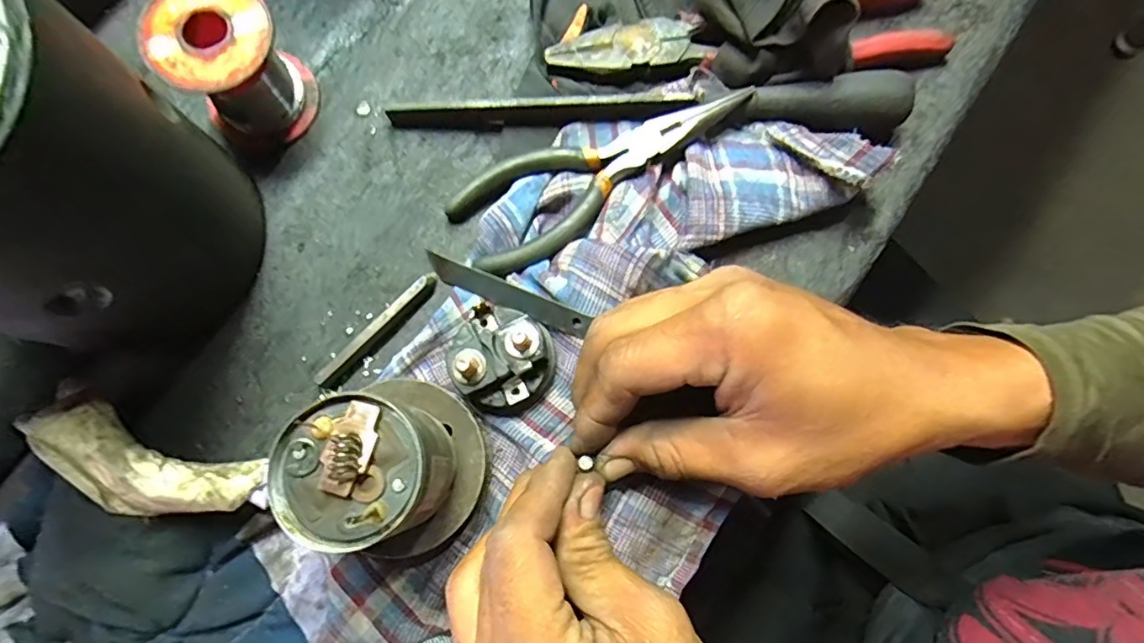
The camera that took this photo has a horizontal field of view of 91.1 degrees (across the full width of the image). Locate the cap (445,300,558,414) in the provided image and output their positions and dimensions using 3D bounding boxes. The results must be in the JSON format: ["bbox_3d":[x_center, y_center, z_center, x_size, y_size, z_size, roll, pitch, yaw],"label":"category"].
[{"bbox_3d":[-0.030,0.017,0.248,0.042,0.024,0.046,0,76,1],"label":"cap"}]

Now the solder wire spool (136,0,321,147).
[{"bbox_3d":[-0.152,-0.115,0.260,0.051,0.057,0.050,0,76,1],"label":"solder wire spool"}]

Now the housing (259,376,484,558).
[{"bbox_3d":[-0.069,0.056,0.217,0.063,0.070,0.066,35,79,9],"label":"housing"}]

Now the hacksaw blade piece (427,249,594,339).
[{"bbox_3d":[-0.031,-0.013,0.263,0.085,0.004,0.013,22,114,16],"label":"hacksaw blade piece"}]

